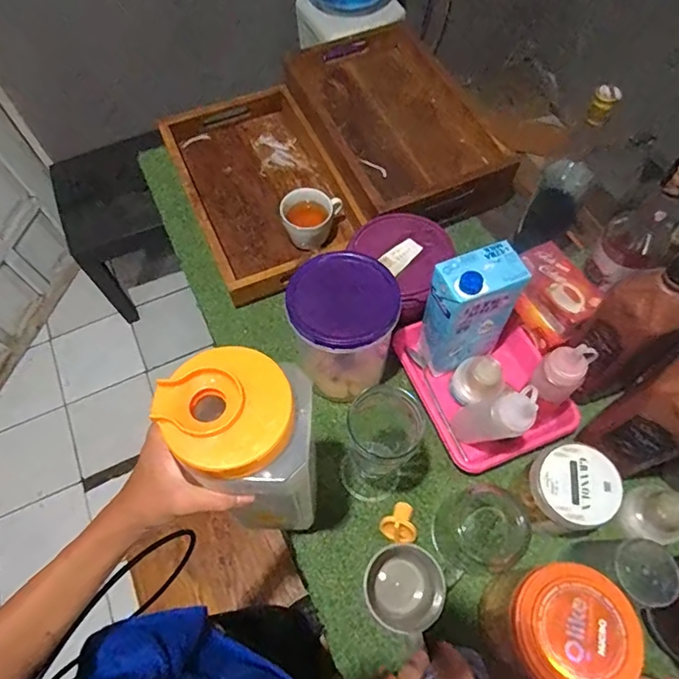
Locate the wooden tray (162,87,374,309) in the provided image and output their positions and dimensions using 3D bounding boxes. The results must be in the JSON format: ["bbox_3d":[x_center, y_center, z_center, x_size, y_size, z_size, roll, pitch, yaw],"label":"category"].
[{"bbox_3d":[-0.136,-0.273,0.843,0.247,0.063,0.421,-23,65,-10],"label":"wooden tray"}]

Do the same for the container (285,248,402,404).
[{"bbox_3d":[0.006,-0.013,0.636,0.128,0.173,0.125,-10,64,-4],"label":"container"}]

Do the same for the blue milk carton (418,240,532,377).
[{"bbox_3d":[0.163,-0.032,0.620,0.099,0.195,0.067,-22,65,-9],"label":"blue milk carton"}]

